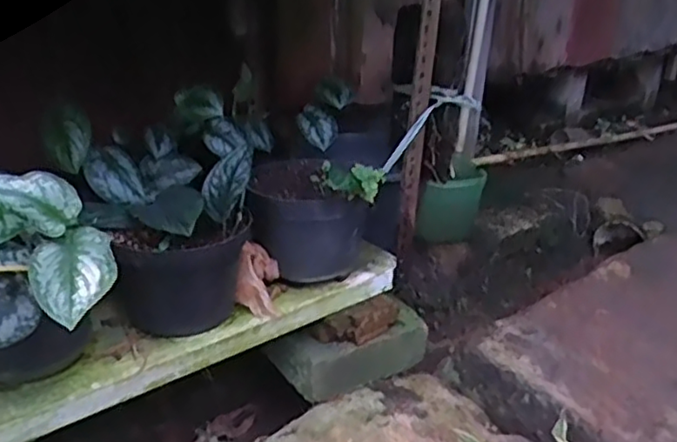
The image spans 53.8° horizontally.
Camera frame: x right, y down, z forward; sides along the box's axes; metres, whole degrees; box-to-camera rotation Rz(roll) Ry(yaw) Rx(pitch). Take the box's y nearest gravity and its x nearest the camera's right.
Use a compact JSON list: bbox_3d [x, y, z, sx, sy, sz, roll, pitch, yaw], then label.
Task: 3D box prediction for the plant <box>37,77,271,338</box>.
[{"bbox_3d":[-0.201,-0.019,0.851,0.209,0.234,0.239,21,32,30],"label":"plant"}]

